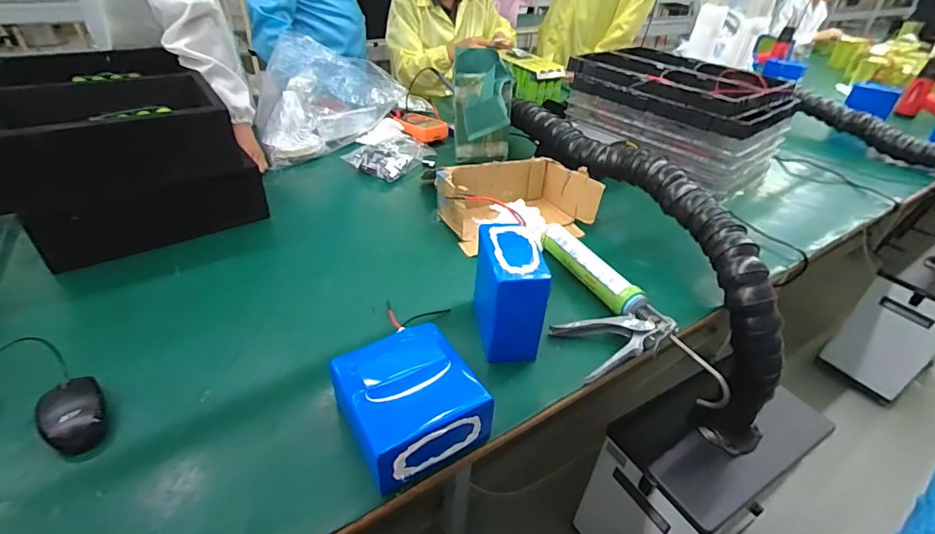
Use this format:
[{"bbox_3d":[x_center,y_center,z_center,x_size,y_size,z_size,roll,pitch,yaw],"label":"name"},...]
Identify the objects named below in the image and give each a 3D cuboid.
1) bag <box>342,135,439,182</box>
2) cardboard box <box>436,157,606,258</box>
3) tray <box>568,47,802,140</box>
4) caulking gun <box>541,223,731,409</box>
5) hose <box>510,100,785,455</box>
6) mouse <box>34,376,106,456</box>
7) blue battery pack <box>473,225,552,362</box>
[{"bbox_3d":[-0.197,-0.307,1.216,0.170,0.042,0.242,18,38,18],"label":"bag"},{"bbox_3d":[0.101,-0.140,0.961,0.297,0.104,0.185,-10,38,-18],"label":"cardboard box"},{"bbox_3d":[0.563,-0.481,1.209,0.344,0.082,0.508,-23,44,-32],"label":"tray"},{"bbox_3d":[0.202,0.060,0.727,0.161,0.054,0.418,-10,38,-18],"label":"caulking gun"},{"bbox_3d":[0.348,-0.079,0.963,0.108,0.326,0.931,-18,63,-27],"label":"hose"},{"bbox_3d":[-0.444,0.164,0.511,0.058,0.029,0.100,-27,47,-36],"label":"mouse"},{"bbox_3d":[0.058,0.031,0.658,0.074,0.136,0.141,-3,37,-10],"label":"blue battery pack"}]

